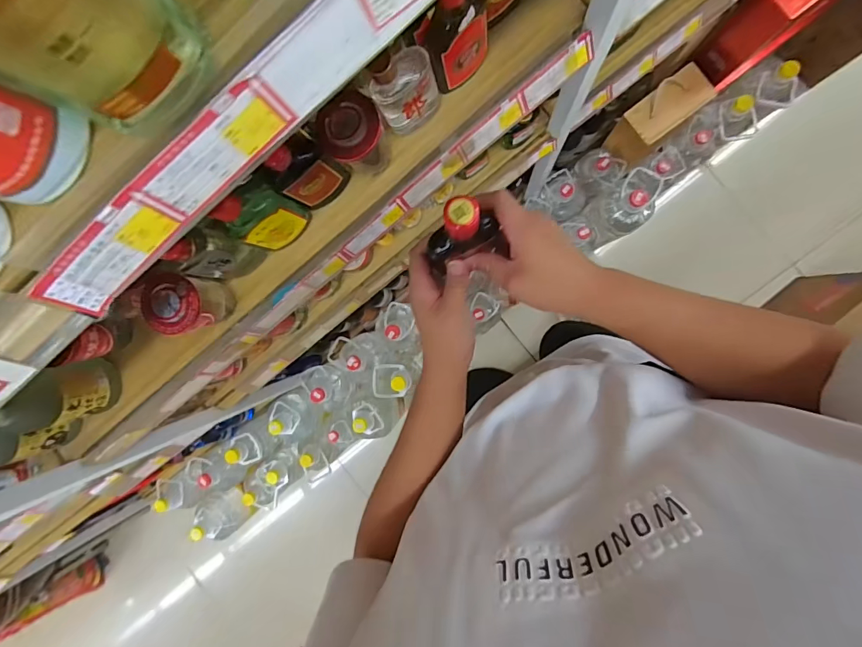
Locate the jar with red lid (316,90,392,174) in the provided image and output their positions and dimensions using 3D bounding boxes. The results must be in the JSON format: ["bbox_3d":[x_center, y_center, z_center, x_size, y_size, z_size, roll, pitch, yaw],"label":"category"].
[{"bbox_3d":[-0.077,-0.199,0.457,0.058,0.096,0.062,1,94,8],"label":"jar with red lid"}]

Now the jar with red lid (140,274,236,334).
[{"bbox_3d":[-0.280,-0.025,0.496,0.062,0.099,0.058,1,94,8],"label":"jar with red lid"}]

